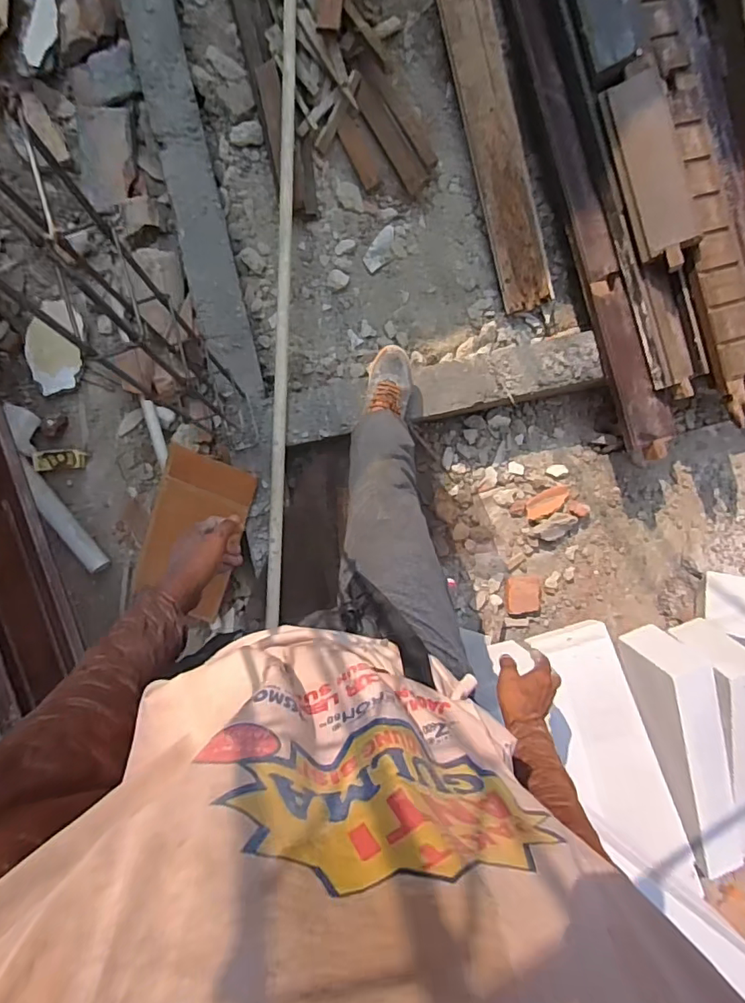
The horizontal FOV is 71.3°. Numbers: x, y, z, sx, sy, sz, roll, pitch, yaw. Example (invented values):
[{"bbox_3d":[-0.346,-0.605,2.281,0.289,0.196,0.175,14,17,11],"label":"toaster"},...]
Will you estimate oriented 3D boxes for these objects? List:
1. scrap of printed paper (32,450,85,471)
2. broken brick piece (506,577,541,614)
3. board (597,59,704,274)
[{"bbox_3d":[-0.864,-0.115,1.433,0.123,0.013,0.054,-6,96,-27],"label":"scrap of printed paper"},{"bbox_3d":[0.465,0.288,1.615,0.121,0.043,0.121,-2,87,-4],"label":"broken brick piece"},{"bbox_3d":[0.664,-0.793,1.241,0.132,0.036,0.469,-15,92,29],"label":"board"}]

